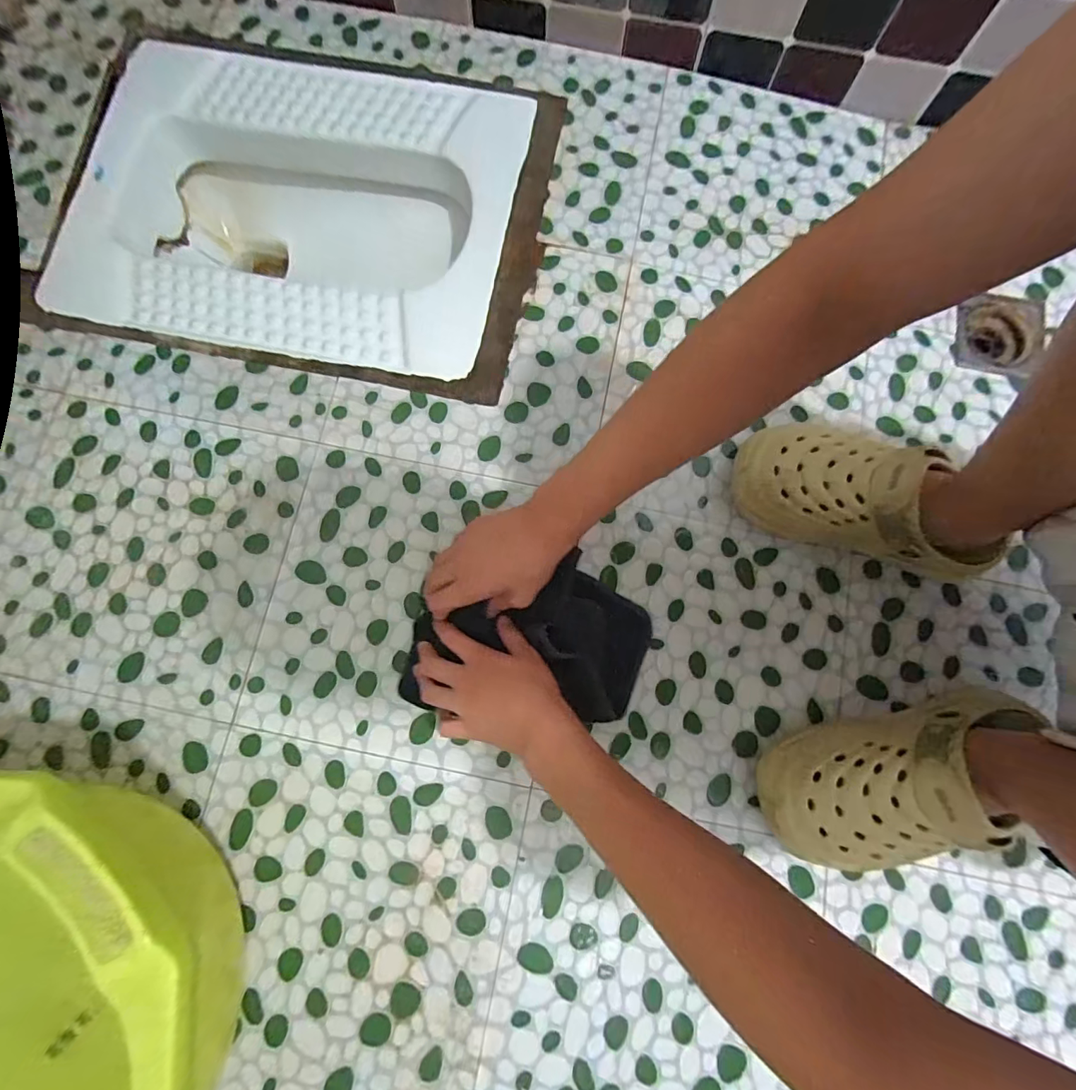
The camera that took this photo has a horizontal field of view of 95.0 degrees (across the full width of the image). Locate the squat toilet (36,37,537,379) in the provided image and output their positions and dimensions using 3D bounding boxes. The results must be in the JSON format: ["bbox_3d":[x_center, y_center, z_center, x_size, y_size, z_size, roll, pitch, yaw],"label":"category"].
[{"bbox_3d":[-0.310,-0.420,0.684,0.541,0.185,0.420,11,79,1],"label":"squat toilet"}]

